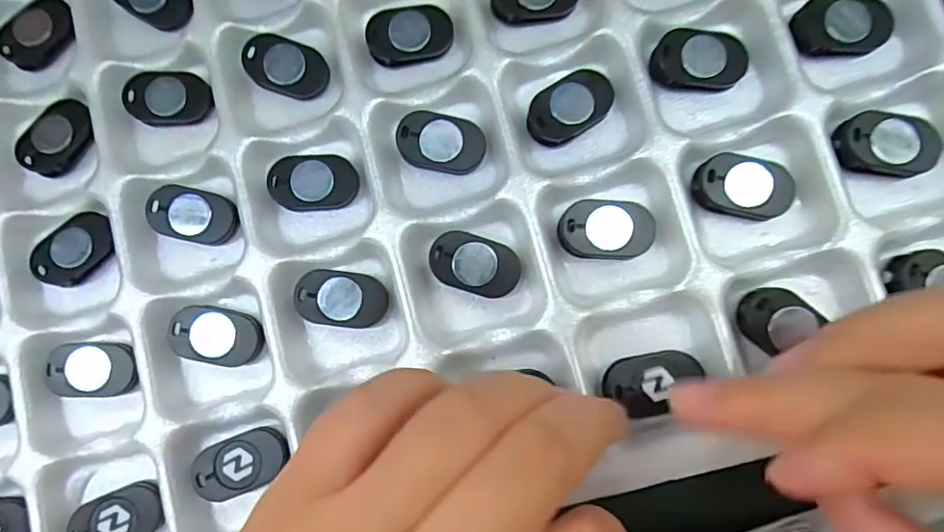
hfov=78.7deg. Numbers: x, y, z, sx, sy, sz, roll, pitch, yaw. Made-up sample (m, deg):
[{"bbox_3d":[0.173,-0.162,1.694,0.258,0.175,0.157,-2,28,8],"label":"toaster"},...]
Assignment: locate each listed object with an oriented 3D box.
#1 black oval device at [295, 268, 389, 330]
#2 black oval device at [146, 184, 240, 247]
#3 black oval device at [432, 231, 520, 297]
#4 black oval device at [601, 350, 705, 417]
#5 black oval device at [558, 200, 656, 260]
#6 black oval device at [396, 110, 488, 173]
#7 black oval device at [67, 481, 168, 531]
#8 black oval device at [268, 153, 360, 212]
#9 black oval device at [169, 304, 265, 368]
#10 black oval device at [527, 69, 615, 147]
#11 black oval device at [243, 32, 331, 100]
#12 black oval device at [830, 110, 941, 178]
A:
[{"bbox_3d":[-0.042,0.010,0.184,0.028,0.006,0.018,7,84,7],"label":"black oval device"},{"bbox_3d":[-0.093,-0.017,0.192,0.029,0.006,0.017,13,85,7],"label":"black oval device"},{"bbox_3d":[0.001,-0.001,0.179,0.028,0.004,0.017,18,85,8],"label":"black oval device"},{"bbox_3d":[0.054,0.035,0.170,0.029,0.006,0.017,-10,82,5],"label":"black oval device"},{"bbox_3d":[0.041,-0.011,0.175,0.029,0.004,0.018,3,84,6],"label":"black oval device"},{"bbox_3d":[-0.010,-0.040,0.184,0.027,0.004,0.018,13,85,7],"label":"black oval device"},{"bbox_3d":[-0.111,0.080,0.182,0.033,0.006,0.016,-25,81,2],"label":"black oval device"},{"bbox_3d":[-0.052,-0.028,0.190,0.028,0.006,0.017,-4,83,5],"label":"black oval device"},{"bbox_3d":[-0.082,0.023,0.187,0.029,0.007,0.018,11,84,7],"label":"black oval device"},{"bbox_3d":[0.031,-0.050,0.184,0.029,0.005,0.017,-31,81,1],"label":"black oval device"},{"bbox_3d":[-0.063,-0.068,0.196,0.028,0.006,0.019,9,97,-6],"label":"black oval device"},{"bbox_3d":[0.123,-0.036,0.172,0.029,0.007,0.018,8,84,7],"label":"black oval device"}]

